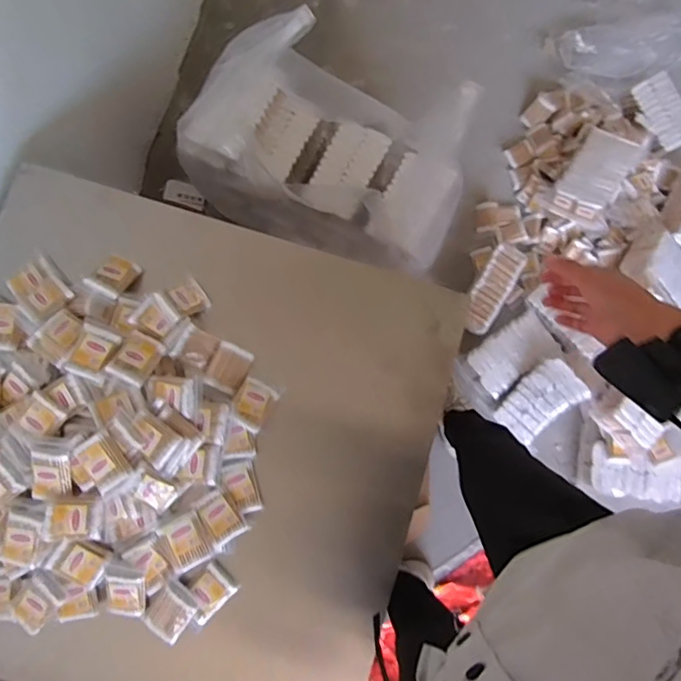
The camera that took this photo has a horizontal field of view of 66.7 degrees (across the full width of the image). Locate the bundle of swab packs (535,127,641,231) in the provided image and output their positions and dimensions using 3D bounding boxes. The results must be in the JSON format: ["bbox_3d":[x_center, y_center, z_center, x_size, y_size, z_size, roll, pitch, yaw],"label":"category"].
[{"bbox_3d":[0.613,-0.395,1.246,0.157,0.084,0.236,35,82,7],"label":"bundle of swab packs"}]

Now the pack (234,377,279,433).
[{"bbox_3d":[-0.133,0.096,0.787,0.056,0.017,0.069,35,60,-9],"label":"pack"}]

